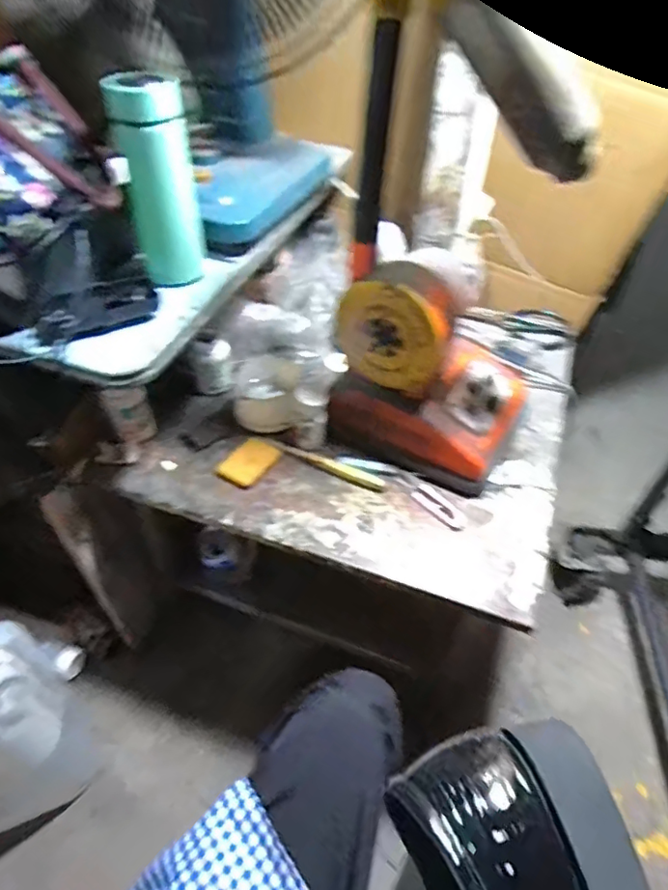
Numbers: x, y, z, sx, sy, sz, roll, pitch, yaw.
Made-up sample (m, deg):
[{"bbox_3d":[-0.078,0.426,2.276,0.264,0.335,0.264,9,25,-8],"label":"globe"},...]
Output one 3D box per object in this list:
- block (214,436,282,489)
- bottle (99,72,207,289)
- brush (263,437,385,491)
[{"bbox_3d":[-0.105,0.021,0.696,0.050,0.011,0.078,34,54,6],"label":"block"},{"bbox_3d":[-0.180,-0.267,0.577,0.071,0.199,0.062,-13,49,-13],"label":"bottle"},{"bbox_3d":[-0.015,0.021,0.697,0.166,0.017,0.026,22,51,18],"label":"brush"}]

